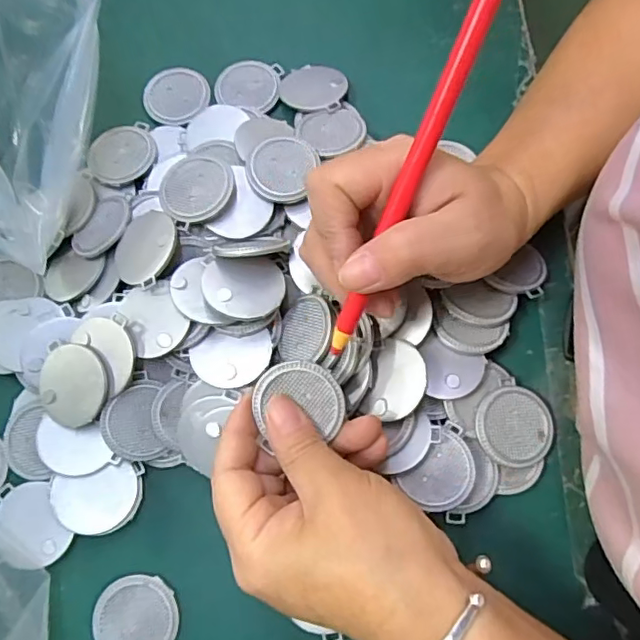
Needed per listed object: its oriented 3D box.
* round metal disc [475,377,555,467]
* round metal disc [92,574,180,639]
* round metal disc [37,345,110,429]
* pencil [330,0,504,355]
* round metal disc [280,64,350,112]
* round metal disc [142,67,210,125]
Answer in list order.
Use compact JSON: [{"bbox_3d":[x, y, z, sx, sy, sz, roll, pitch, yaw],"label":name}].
[{"bbox_3d":[0.099,0.054,0.285,0.039,0.004,0.040,3,74,-9],"label":"round metal disc"},{"bbox_3d":[-0.090,0.146,0.276,0.041,0.007,0.039,0,75,1],"label":"round metal disc"},{"bbox_3d":[-0.124,0.033,0.285,0.038,0.005,0.040,-1,87,12],"label":"round metal disc"},{"bbox_3d":[0.036,-0.056,0.219,0.012,0.007,0.160,26,110,8],"label":"pencil"},{"bbox_3d":[-0.004,-0.142,0.345,0.040,0.004,0.038,-4,60,7],"label":"round metal disc"},{"bbox_3d":[-0.089,-0.140,0.350,0.040,0.004,0.039,0,75,1],"label":"round metal disc"}]

